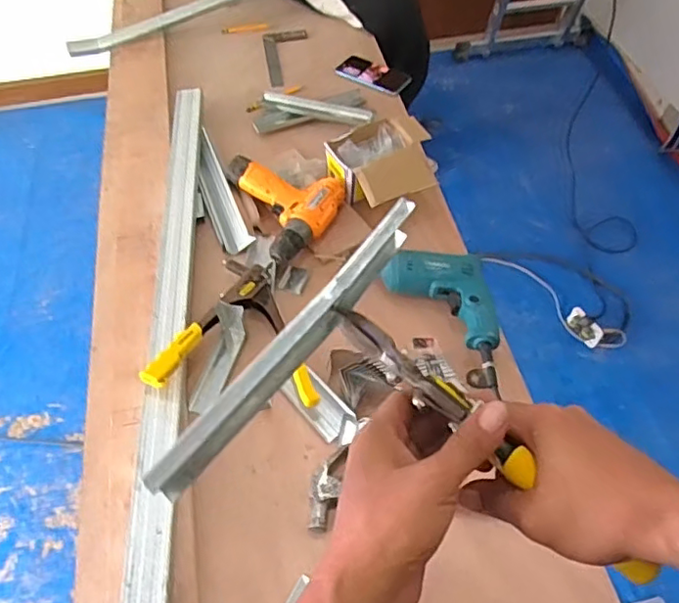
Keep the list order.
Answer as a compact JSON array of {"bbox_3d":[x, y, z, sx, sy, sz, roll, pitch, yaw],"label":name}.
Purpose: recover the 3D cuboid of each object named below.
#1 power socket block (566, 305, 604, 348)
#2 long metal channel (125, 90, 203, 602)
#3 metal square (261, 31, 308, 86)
[{"bbox_3d":[0.698,0.073,1.711,0.058,0.055,0.122,-18,55,-12],"label":"power socket block"},{"bbox_3d":[-0.251,-0.021,0.909,0.057,0.031,0.984,-5,55,-3],"label":"long metal channel"},{"bbox_3d":[-0.114,-0.553,1.355,0.101,0.008,0.202,-8,55,-5],"label":"metal square"}]

